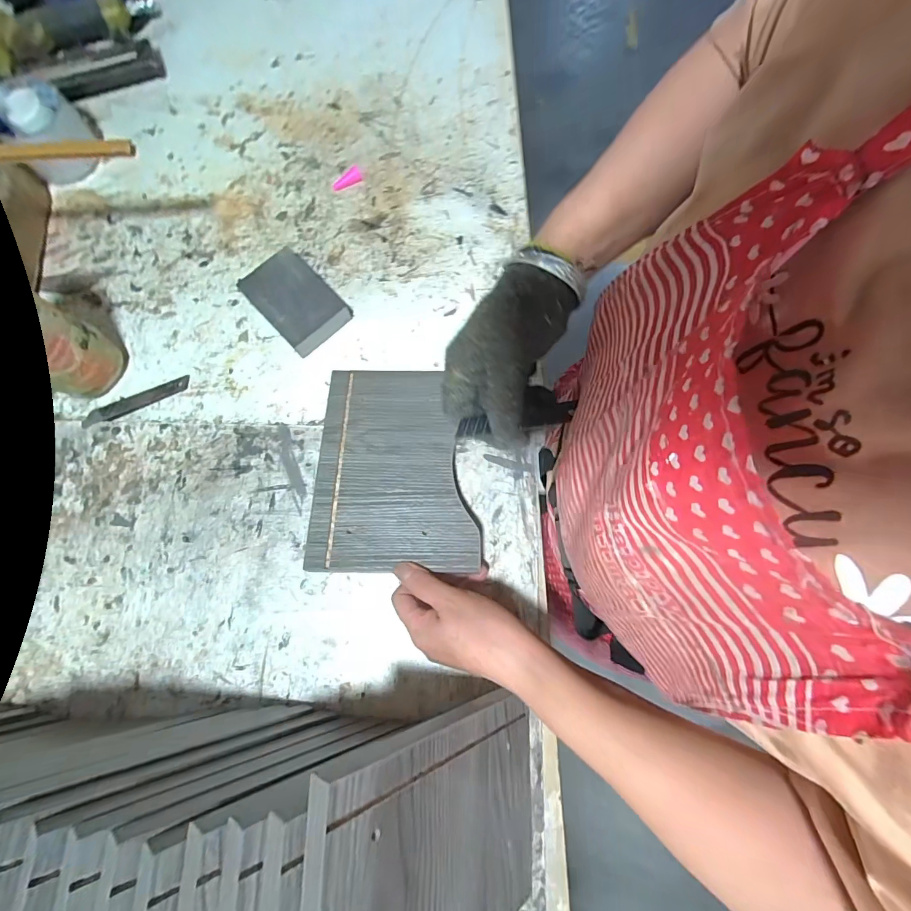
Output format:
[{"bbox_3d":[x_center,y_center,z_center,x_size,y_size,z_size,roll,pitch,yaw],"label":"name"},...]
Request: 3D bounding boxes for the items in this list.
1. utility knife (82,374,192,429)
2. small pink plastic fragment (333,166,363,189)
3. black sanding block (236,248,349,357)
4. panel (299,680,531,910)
[{"bbox_3d":[-0.320,-0.056,0.421,0.100,0.004,0.021,-30,78,-16],"label":"utility knife"},{"bbox_3d":[-0.126,-0.320,0.483,0.036,0.012,0.014,-23,78,-5],"label":"small pink plastic fragment"},{"bbox_3d":[-0.166,-0.161,0.435,0.070,0.028,0.105,-43,80,-9],"label":"black sanding block"},{"bbox_3d":[-0.007,0.237,0.258,0.009,0.190,0.151,-8,77,38],"label":"panel"}]

